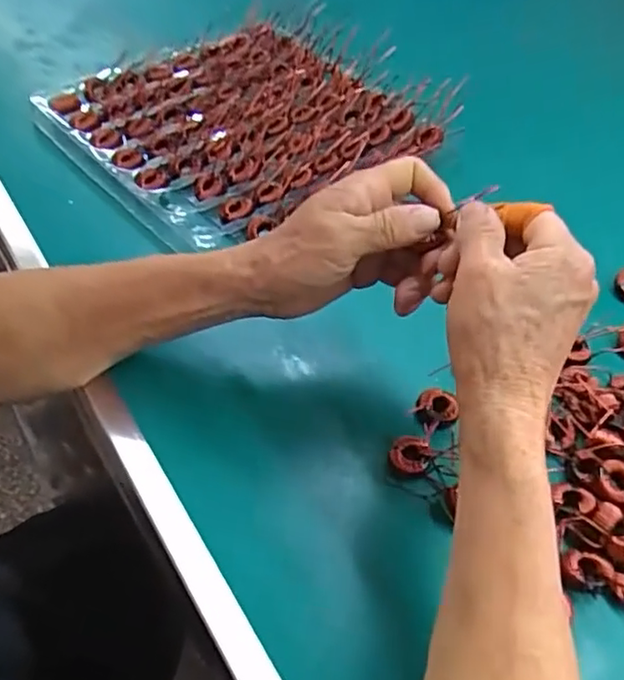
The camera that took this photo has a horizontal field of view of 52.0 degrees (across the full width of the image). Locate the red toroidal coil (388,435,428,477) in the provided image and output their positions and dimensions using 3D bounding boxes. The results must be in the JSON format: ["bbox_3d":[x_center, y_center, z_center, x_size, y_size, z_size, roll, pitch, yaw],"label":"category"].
[{"bbox_3d":[0.061,0.072,0.397,0.024,0.018,0.023,3,52,-3],"label":"red toroidal coil"}]

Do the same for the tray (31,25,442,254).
[{"bbox_3d":[-0.062,-0.189,0.579,0.273,0.034,0.267,-34,62,-27],"label":"tray"}]

